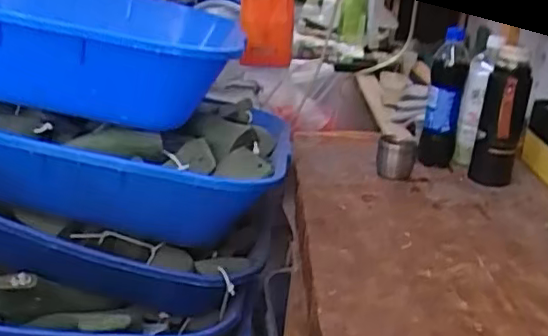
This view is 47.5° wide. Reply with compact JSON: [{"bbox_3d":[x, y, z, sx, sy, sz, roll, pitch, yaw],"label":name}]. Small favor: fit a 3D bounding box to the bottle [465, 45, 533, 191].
[{"bbox_3d":[0.344,-0.063,0.948,0.064,0.195,0.052,12,23,19],"label":"bottle"}]

